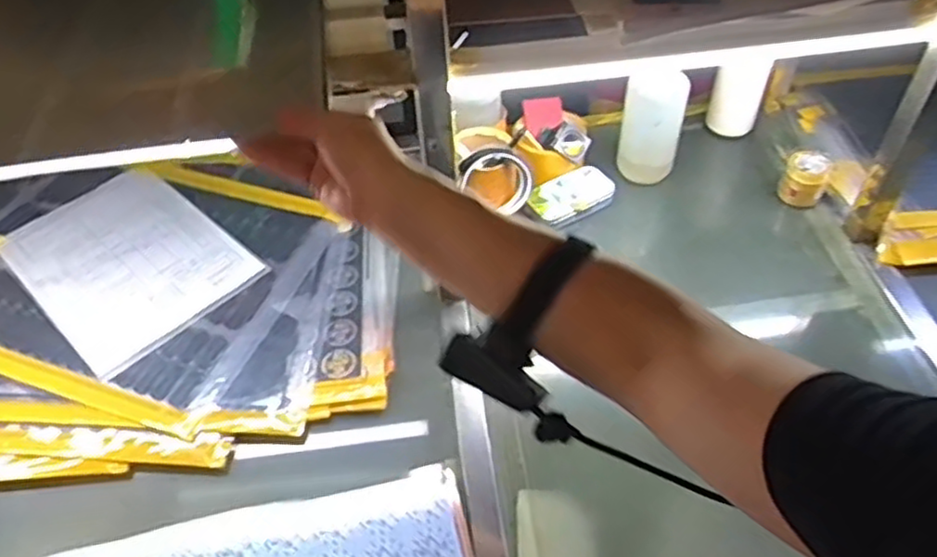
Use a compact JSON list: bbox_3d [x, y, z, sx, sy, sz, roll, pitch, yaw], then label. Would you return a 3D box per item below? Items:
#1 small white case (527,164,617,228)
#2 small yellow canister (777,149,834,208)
[{"bbox_3d":[0.135,-0.104,0.898,0.108,0.022,0.068,-21,51,-15],"label":"small white case"},{"bbox_3d":[0.423,-0.127,0.883,0.052,0.057,0.050,24,54,23],"label":"small yellow canister"}]

